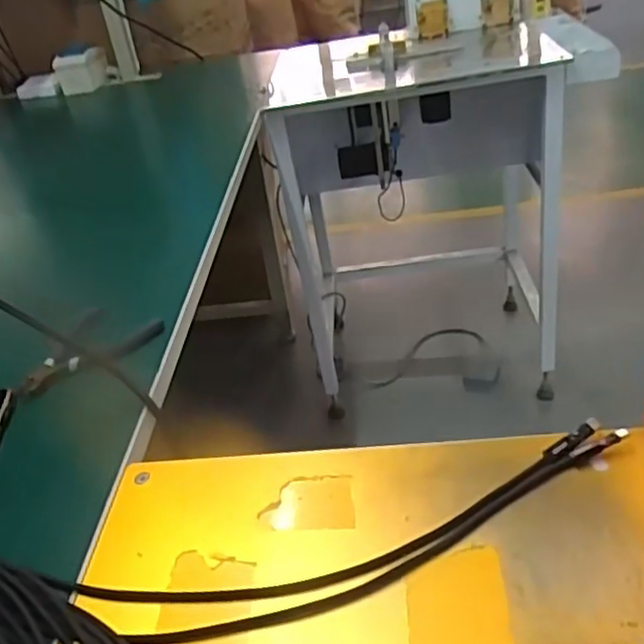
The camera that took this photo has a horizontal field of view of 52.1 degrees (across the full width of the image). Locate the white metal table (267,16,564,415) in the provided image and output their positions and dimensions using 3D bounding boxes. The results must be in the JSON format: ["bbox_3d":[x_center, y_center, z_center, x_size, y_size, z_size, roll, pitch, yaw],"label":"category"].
[{"bbox_3d":[0.248,-0.246,1.503,0.594,0.730,0.435,-6,34,7],"label":"white metal table"}]

